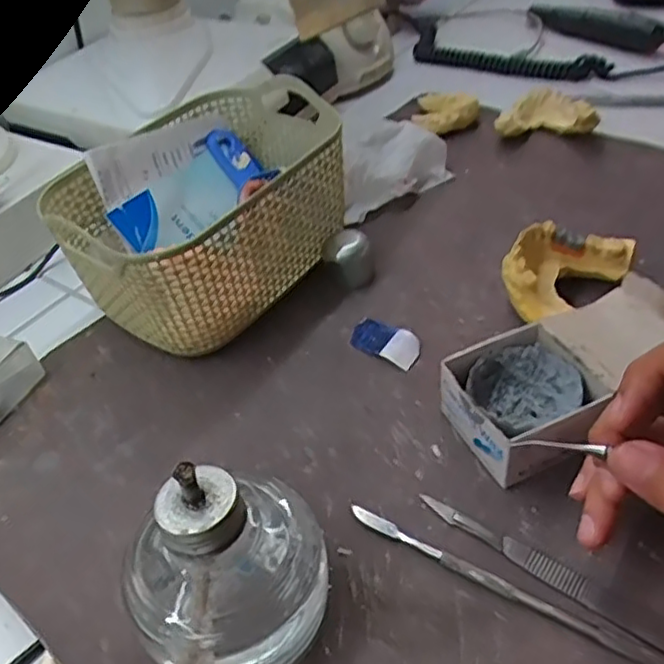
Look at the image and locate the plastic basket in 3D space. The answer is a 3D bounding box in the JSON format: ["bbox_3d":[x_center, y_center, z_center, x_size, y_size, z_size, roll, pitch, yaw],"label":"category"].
[{"bbox_3d":[-0.072,-0.071,0.399,0.118,0.084,0.164,28,54,30],"label":"plastic basket"}]

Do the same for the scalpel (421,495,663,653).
[{"bbox_3d":[0.097,0.100,0.254,0.137,0.004,0.014,25,52,28],"label":"scalpel"}]

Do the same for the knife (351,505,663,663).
[{"bbox_3d":[0.081,0.105,0.251,0.166,0.005,0.006,21,50,25],"label":"knife"}]

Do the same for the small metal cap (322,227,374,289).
[{"bbox_3d":[0.010,-0.046,0.402,0.022,0.029,0.027,-34,51,-26],"label":"small metal cap"}]

